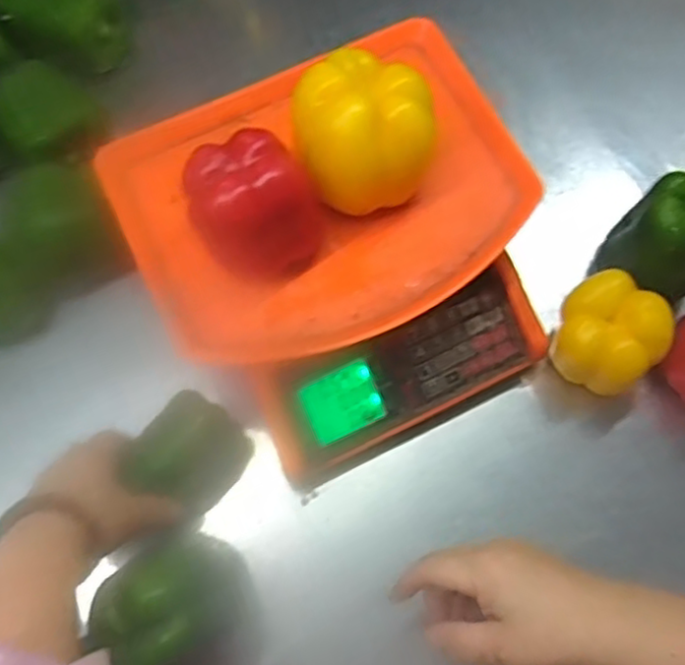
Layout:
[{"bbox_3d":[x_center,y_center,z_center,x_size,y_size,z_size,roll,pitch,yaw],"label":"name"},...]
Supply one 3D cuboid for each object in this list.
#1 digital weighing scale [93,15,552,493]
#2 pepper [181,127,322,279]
[{"bbox_3d":[0.001,-0.059,0.545,0.278,0.114,0.276,-26,73,-9],"label":"digital weighing scale"},{"bbox_3d":[-0.058,-0.081,0.462,0.075,0.075,0.081,0,71,0],"label":"pepper"}]

